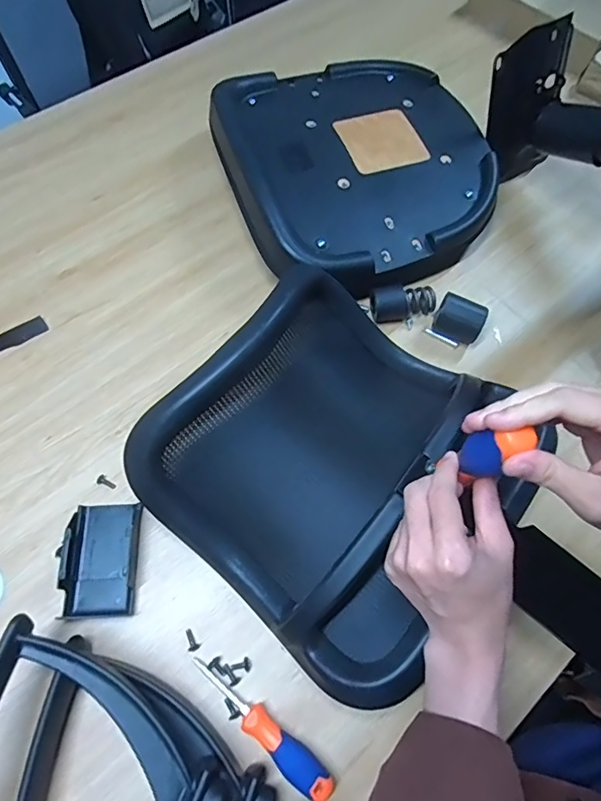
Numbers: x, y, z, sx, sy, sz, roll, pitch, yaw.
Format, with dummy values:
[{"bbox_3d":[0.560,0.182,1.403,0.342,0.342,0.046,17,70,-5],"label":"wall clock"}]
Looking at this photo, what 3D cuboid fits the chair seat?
[{"bbox_3d":[0.089,-0.391,0.772,0.412,0.085,0.465,-21,66,-11],"label":"chair seat"}]

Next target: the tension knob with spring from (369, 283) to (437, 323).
[{"bbox_3d":[0.151,-0.143,0.714,0.093,0.046,0.042,-8,65,-5],"label":"tension knob with spring"}]

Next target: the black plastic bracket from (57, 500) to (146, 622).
[{"bbox_3d":[-0.230,0.181,0.558,0.082,0.029,0.127,-2,64,-2],"label":"black plastic bracket"}]

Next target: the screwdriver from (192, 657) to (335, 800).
[{"bbox_3d":[-0.041,0.333,0.498,0.179,0.024,0.030,38,70,16],"label":"screwdriver"}]

